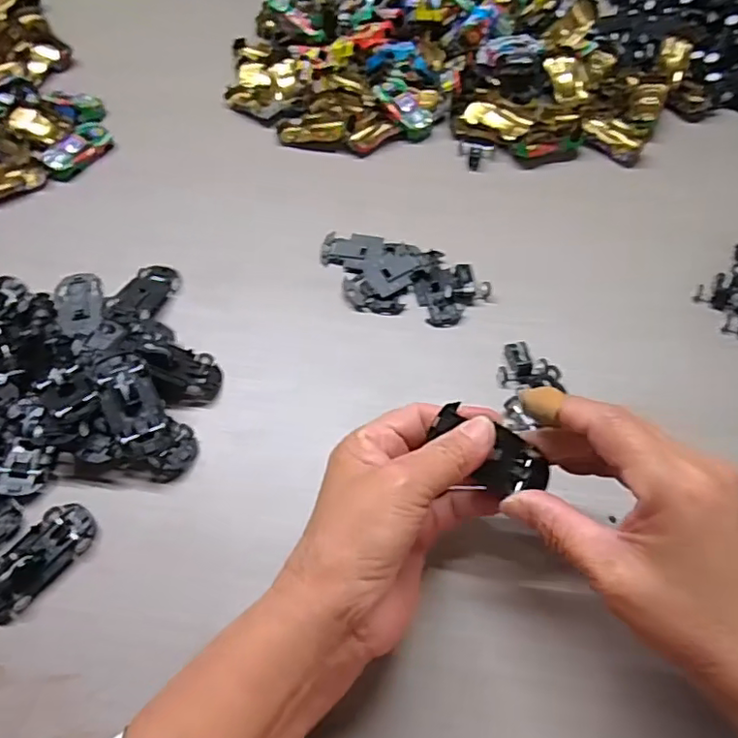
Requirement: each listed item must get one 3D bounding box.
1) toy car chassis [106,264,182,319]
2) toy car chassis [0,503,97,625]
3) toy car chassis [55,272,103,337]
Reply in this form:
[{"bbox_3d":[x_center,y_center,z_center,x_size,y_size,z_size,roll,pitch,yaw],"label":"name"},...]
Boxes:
[{"bbox_3d":[-0.157,-0.056,0.415,0.032,0.008,0.054,20,56,9],"label":"toy car chassis"},{"bbox_3d":[-0.180,0.100,0.316,0.031,0.009,0.064,32,63,21],"label":"toy car chassis"},{"bbox_3d":[-0.201,-0.045,0.405,0.030,0.007,0.055,-10,57,-5],"label":"toy car chassis"}]

